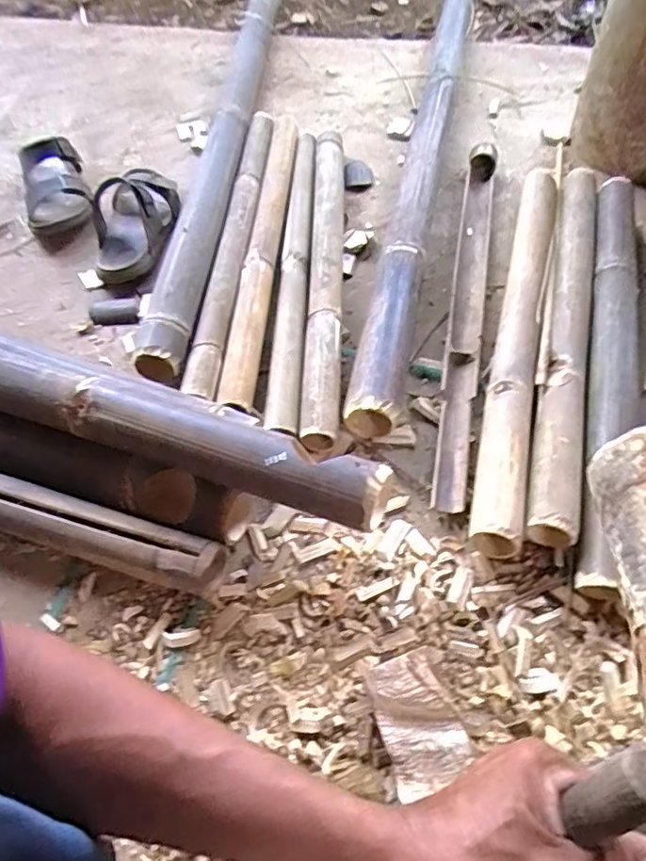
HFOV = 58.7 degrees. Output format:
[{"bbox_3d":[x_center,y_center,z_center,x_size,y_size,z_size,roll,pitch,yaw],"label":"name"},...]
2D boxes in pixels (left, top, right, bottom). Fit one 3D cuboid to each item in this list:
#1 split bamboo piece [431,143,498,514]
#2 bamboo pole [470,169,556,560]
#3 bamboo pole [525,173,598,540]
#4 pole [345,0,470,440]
[{"bbox_3d":[0.208,-0.187,0.816,0.050,0.029,0.666,9,58,7],"label":"split bamboo piece"},{"bbox_3d":[0.259,-0.138,0.762,0.058,0.059,0.634,12,59,9],"label":"bamboo pole"},{"bbox_3d":[0.323,-0.146,0.766,0.056,0.059,0.637,13,60,9],"label":"bamboo pole"},{"bbox_3d":[0.198,-0.570,1.033,0.062,0.080,1.374,10,59,7],"label":"pole"}]

